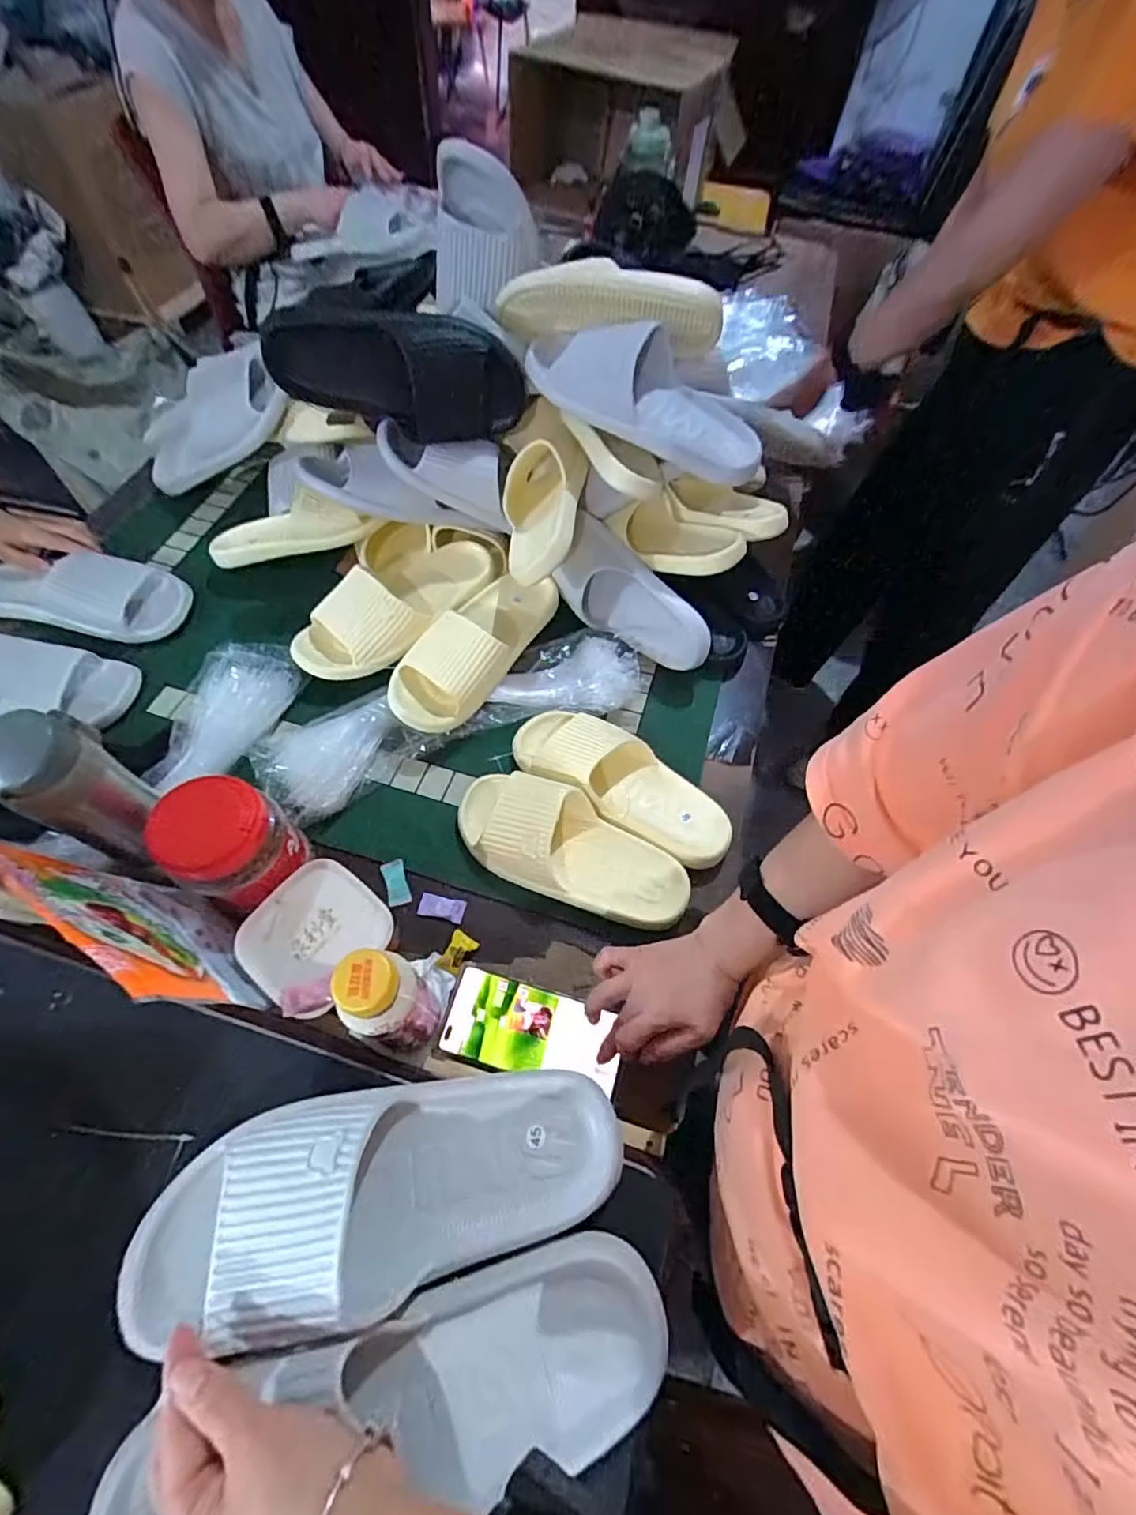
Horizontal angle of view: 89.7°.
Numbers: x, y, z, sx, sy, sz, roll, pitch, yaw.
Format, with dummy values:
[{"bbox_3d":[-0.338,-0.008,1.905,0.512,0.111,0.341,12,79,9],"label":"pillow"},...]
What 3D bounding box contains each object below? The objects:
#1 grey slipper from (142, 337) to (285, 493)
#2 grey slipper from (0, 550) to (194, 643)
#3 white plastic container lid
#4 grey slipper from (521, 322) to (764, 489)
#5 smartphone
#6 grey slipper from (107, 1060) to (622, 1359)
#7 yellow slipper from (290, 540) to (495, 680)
[{"bbox_3d":[-0.482,-0.450,0.773,0.246,0.087,0.074,-25,59,22],"label":"grey slipper"},{"bbox_3d":[-0.611,-0.216,0.695,0.264,0.068,0.099,6,60,0],"label":"grey slipper"},{"bbox_3d":[-0.220,0.152,0.495,0.109,0.018,0.109,37,65,17],"label":"white plastic container lid"},{"bbox_3d":[0.081,-0.400,0.623,0.279,0.083,0.127,23,61,9],"label":"grey slipper"},{"bbox_3d":[-0.031,0.245,0.512,0.156,0.016,0.073,16,61,7],"label":"smartphone"},{"bbox_3d":[-0.110,0.259,0.345,0.286,0.064,0.104,-6,61,-14],"label":"grey slipper"},{"bbox_3d":[-0.207,-0.191,0.697,0.115,0.061,0.264,38,65,17],"label":"yellow slipper"}]

